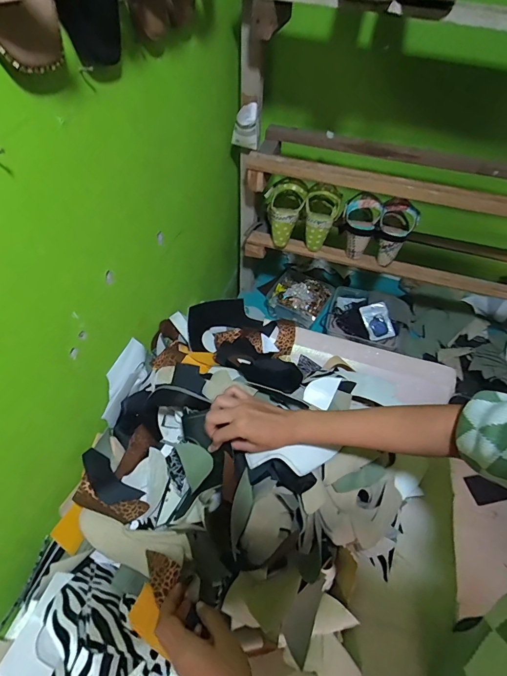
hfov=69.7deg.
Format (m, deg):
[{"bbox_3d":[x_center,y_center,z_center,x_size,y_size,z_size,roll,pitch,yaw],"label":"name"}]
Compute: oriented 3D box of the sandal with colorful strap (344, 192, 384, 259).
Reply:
[{"bbox_3d":[0.247,-0.256,0.845,0.081,0.147,0.066,5,26,0],"label":"sandal with colorful strap"}]

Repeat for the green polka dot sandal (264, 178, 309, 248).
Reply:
[{"bbox_3d":[0.079,-0.297,0.868,0.086,0.138,0.080,2,49,-3],"label":"green polka dot sandal"}]

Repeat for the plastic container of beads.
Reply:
[{"bbox_3d":[0.136,-0.126,1.085,0.171,0.061,0.169,27,53,18],"label":"plastic container of beads"}]

